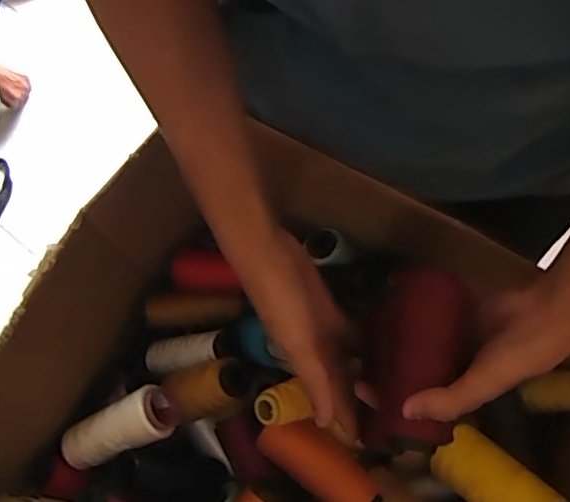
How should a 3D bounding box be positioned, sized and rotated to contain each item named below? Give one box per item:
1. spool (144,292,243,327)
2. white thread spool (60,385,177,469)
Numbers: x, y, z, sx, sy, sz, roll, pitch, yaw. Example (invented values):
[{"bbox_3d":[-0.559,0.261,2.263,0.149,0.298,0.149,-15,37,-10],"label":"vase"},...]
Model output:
[{"bbox_3d":[-0.092,0.058,0.590,0.094,0.036,0.025,-5,74,-1],"label":"spool"},{"bbox_3d":[-0.154,0.166,0.539,0.108,0.040,0.043,-29,75,13],"label":"white thread spool"}]

